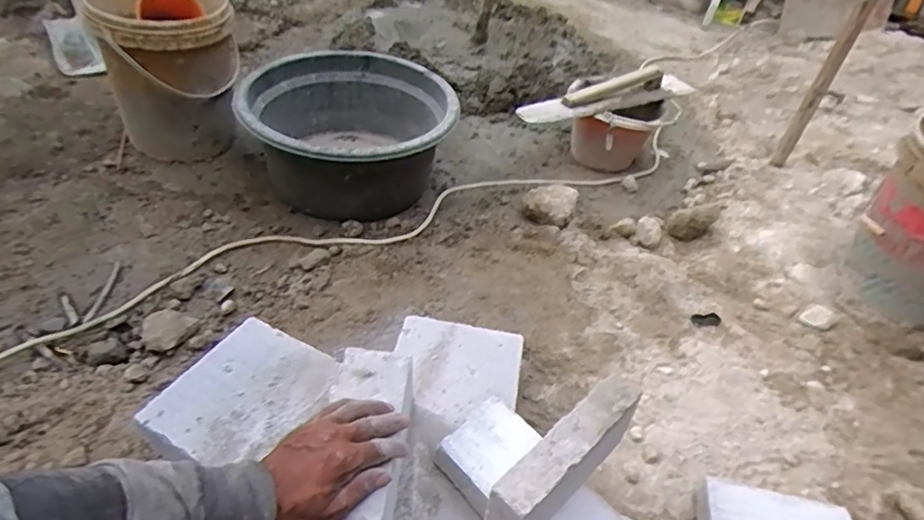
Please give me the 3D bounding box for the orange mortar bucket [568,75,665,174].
[{"bbox_3d":[0.429,-0.382,1.643,0.255,0.196,0.239,4,42,-3],"label":"orange mortar bucket"}]

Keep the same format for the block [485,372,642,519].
[{"bbox_3d":[0.103,0.210,0.572,0.205,0.100,0.044,-29,54,-36],"label":"block"}]

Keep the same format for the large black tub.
[{"bbox_3d":[-0.283,-0.336,1.420,0.496,0.205,0.496,4,42,-3],"label":"large black tub"}]

